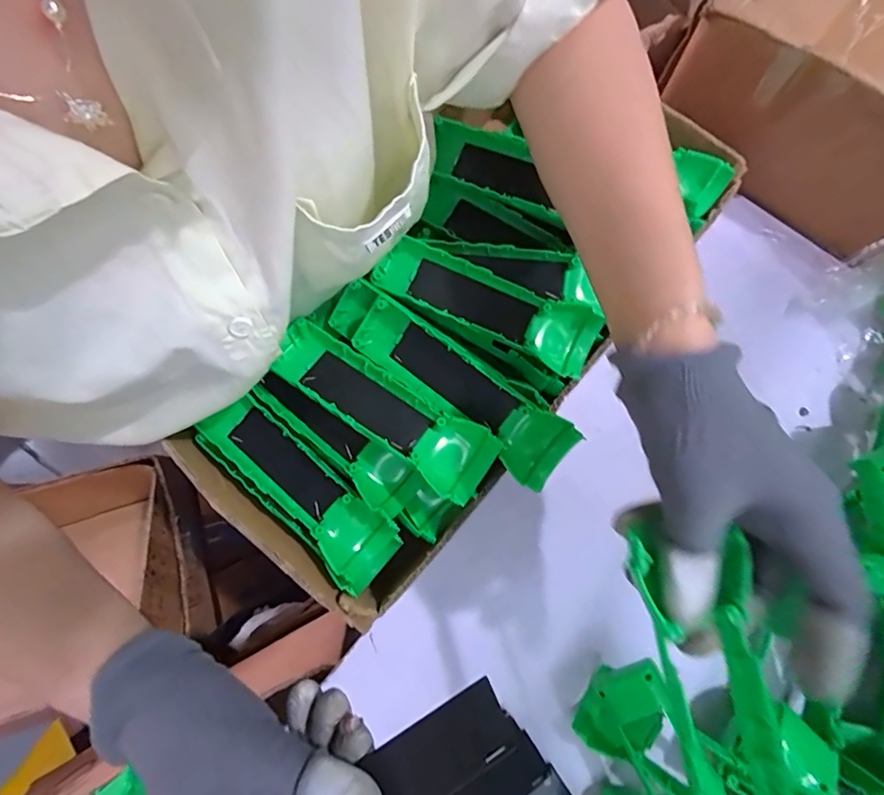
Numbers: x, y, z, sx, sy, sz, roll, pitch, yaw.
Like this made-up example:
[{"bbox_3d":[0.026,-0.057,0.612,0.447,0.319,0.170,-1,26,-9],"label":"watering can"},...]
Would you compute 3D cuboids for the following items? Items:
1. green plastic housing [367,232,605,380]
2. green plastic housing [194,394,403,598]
[{"bbox_3d":[0.032,-0.068,0.355,0.160,0.019,0.047,26,80,6],"label":"green plastic housing"},{"bbox_3d":[-0.101,0.064,0.352,0.159,0.027,0.051,42,82,9],"label":"green plastic housing"}]

